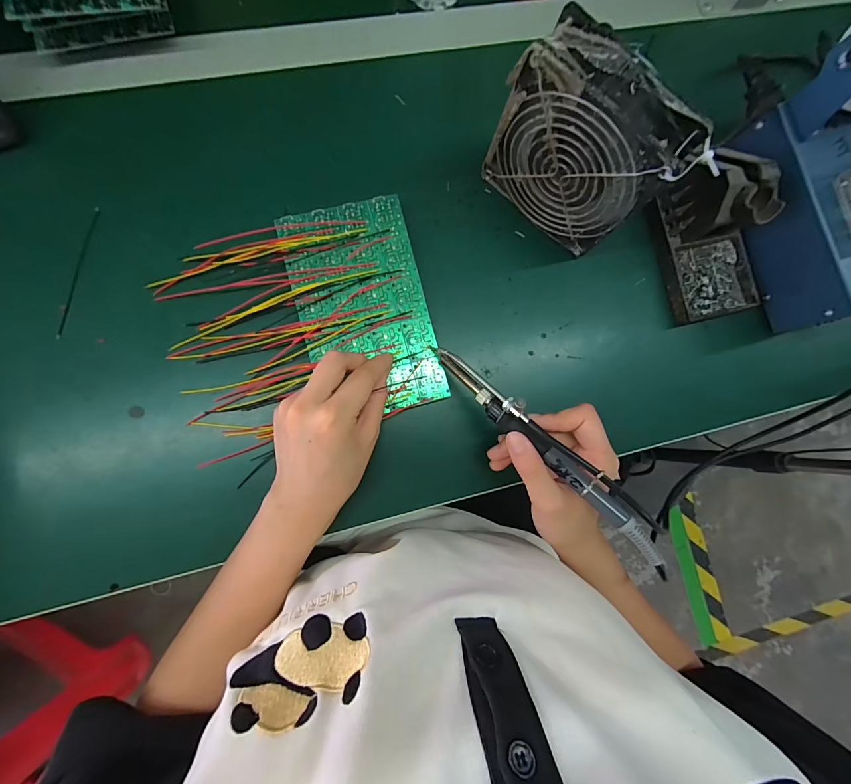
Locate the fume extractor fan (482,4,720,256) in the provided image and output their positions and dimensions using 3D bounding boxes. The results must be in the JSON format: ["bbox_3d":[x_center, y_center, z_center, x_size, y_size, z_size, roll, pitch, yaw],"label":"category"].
[{"bbox_3d":[0.116,-0.176,0.280,0.126,0.119,0.046,39,84,-3],"label":"fume extractor fan"}]

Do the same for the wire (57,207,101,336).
[{"bbox_3d":[-0.275,-0.094,0.293,0.005,0.004,0.107,14,85,-5],"label":"wire"}]

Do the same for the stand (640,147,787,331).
[{"bbox_3d":[0.257,-0.133,0.319,0.078,0.069,0.125,-16,89,-7],"label":"stand"}]

